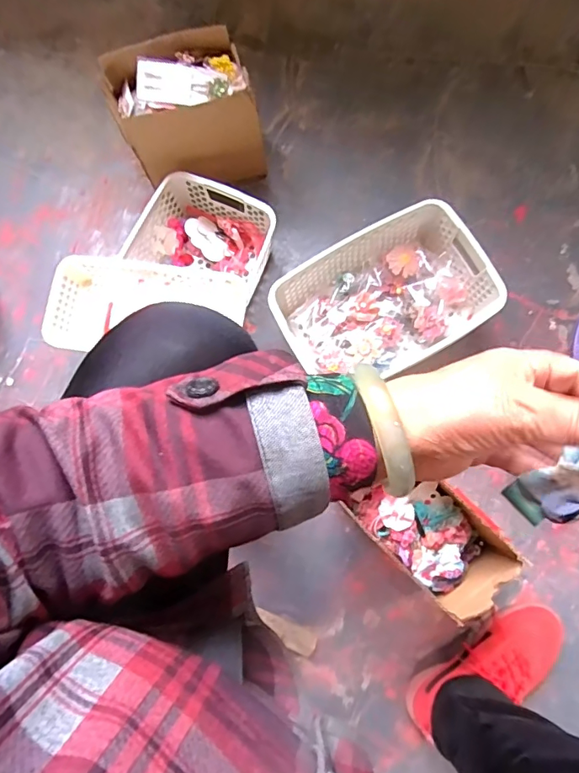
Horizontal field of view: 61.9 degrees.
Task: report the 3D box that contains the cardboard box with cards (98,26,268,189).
[{"bbox_3d":[-0.153,-0.400,0.741,0.194,0.178,0.141,-18,80,-1],"label":"cardboard box with cards"}]

